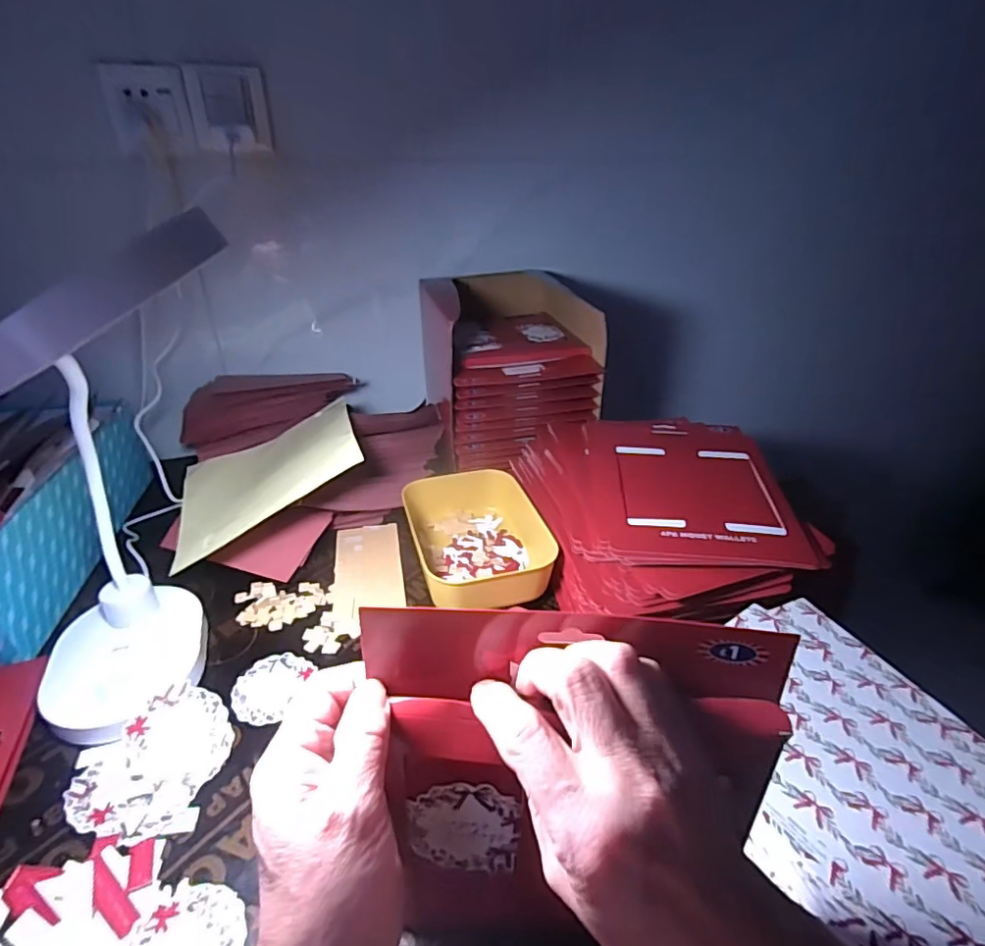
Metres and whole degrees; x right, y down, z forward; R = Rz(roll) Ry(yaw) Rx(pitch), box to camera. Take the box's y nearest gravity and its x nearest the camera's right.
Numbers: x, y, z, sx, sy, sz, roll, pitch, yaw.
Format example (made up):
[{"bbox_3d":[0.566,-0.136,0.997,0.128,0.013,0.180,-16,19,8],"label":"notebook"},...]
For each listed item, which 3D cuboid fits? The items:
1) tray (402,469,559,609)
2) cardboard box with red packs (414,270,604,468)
[{"bbox_3d":[-0.015,0.071,0.615,0.144,0.052,0.188,-8,33,-14],"label":"tray"},{"bbox_3d":[0.004,-0.154,0.788,0.214,0.188,0.247,-9,33,-16],"label":"cardboard box with red packs"}]

